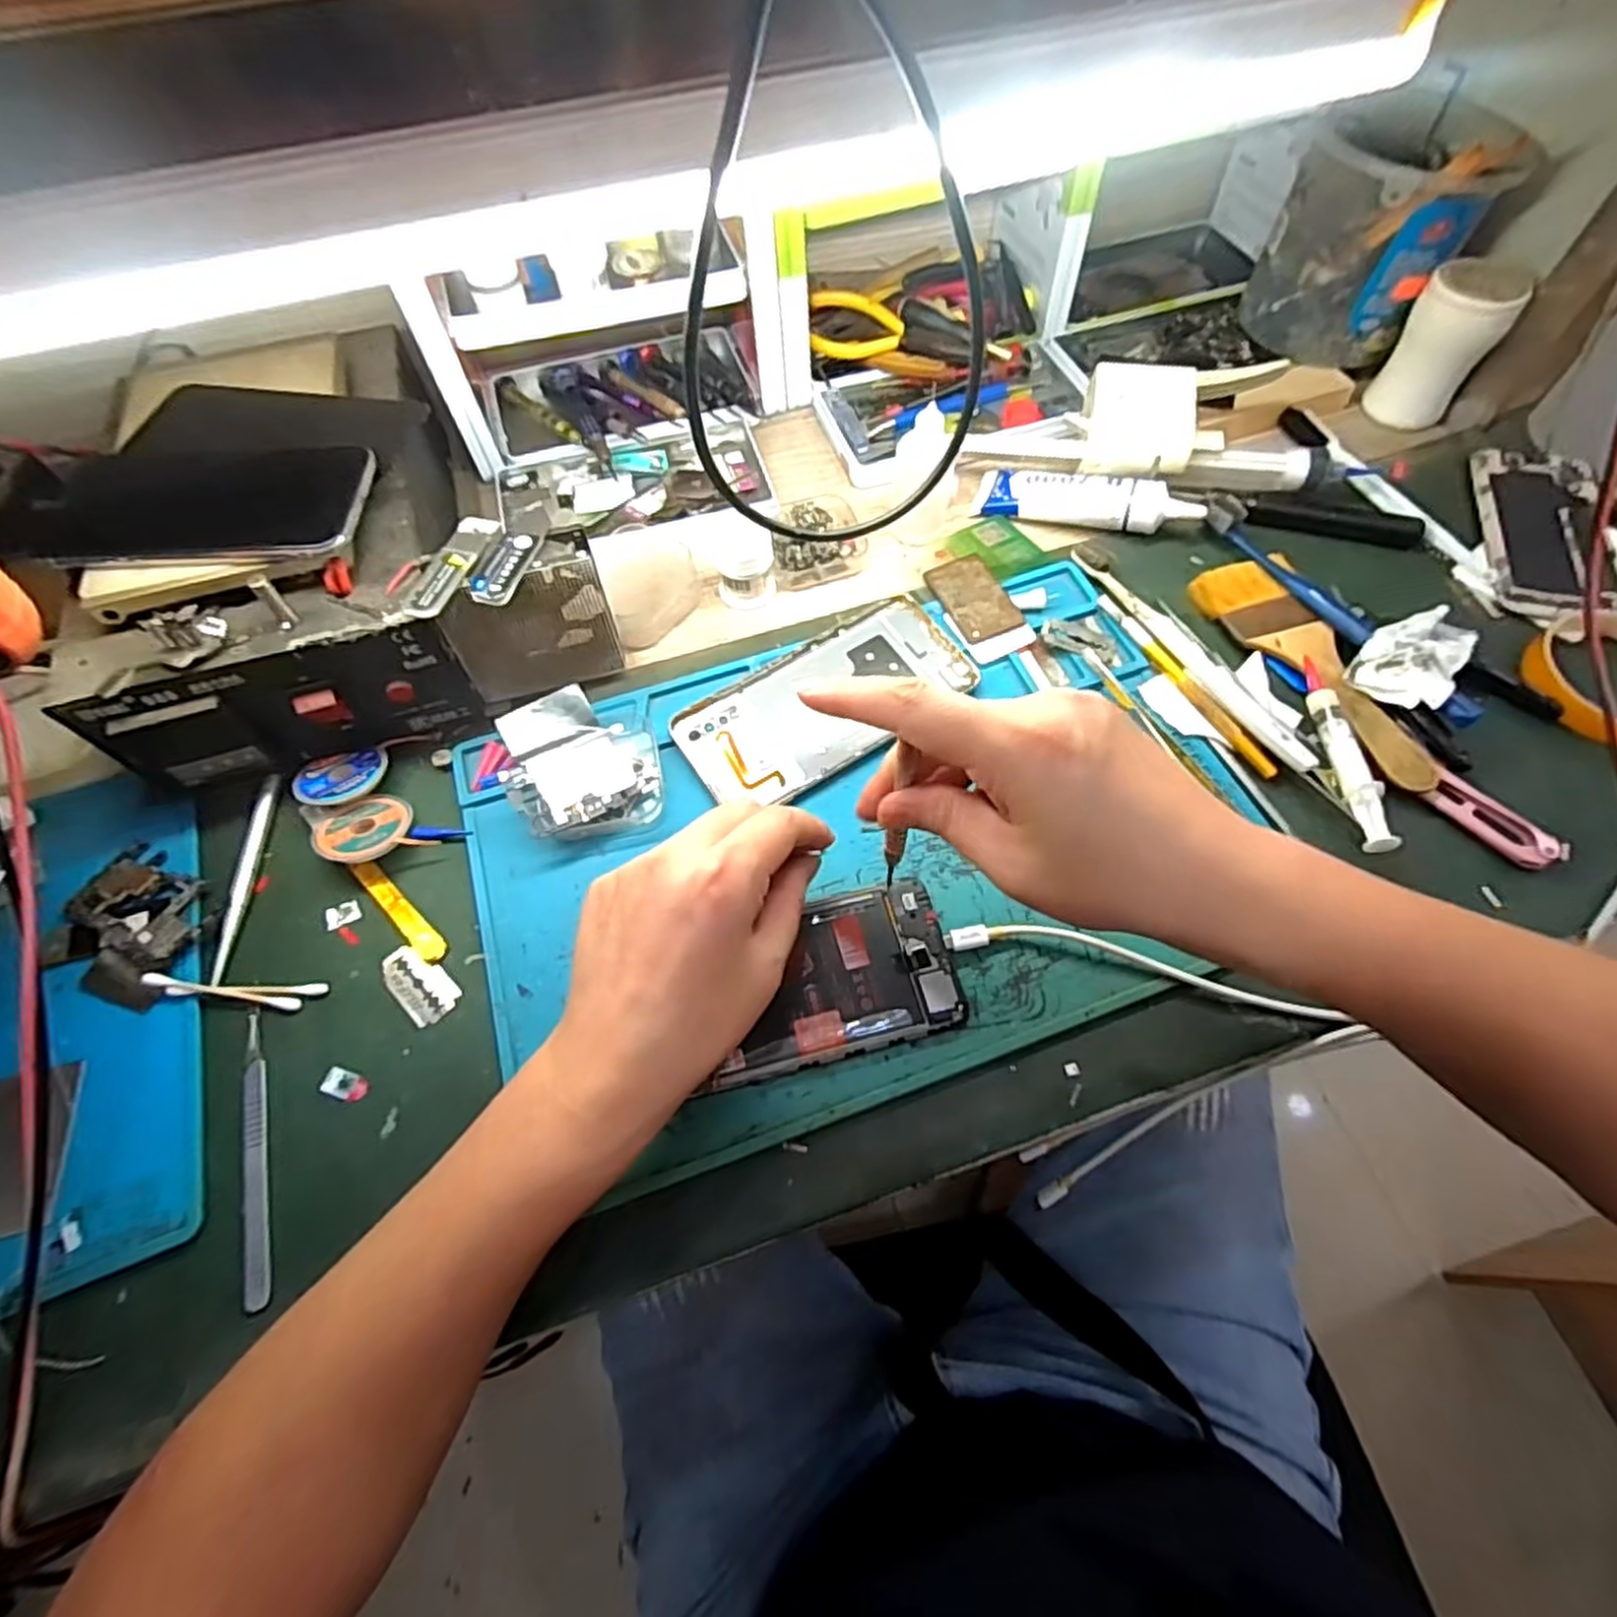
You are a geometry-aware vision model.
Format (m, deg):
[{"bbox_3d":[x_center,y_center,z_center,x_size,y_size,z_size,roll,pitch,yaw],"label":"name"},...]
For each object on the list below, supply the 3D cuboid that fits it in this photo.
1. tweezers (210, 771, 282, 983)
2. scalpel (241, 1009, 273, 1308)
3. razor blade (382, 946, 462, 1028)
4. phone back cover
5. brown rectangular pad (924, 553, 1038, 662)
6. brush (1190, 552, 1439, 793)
[{"bbox_3d":[-0.280,0.033,0.376,0.012,0.008,0.106,-2,62,1],"label":"tweezers"},{"bbox_3d":[-0.235,0.144,0.321,0.010,0.007,0.120,-19,63,-9],"label":"scalpel"},{"bbox_3d":[-0.182,0.081,0.356,0.042,0.004,0.023,39,59,20],"label":"razor blade"},{"bbox_3d":[0.010,-0.060,0.416,0.160,0.012,0.075,-33,72,-14],"label":"phone back cover"},{"bbox_3d":[0.099,-0.119,0.448,0.040,0.007,0.075,-23,64,-10],"label":"brown rectangular pad"},{"bbox_3d":[0.271,-0.075,0.417,0.058,0.013,0.161,-12,62,-5],"label":"brush"}]

